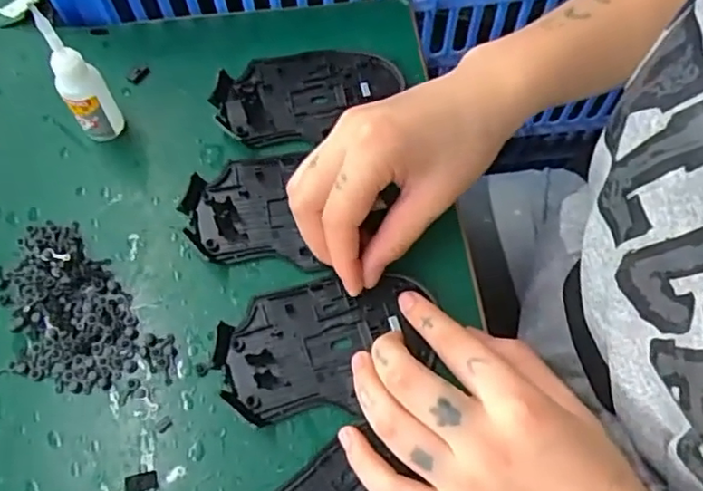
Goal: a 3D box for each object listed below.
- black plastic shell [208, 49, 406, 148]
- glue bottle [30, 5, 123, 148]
[{"bbox_3d":[-0.027,-0.097,0.386,0.115,0.011,0.062,-13,66,-7],"label":"black plastic shell"},{"bbox_3d":[-0.150,-0.091,0.337,0.023,0.095,0.020,-26,68,-12],"label":"glue bottle"}]

